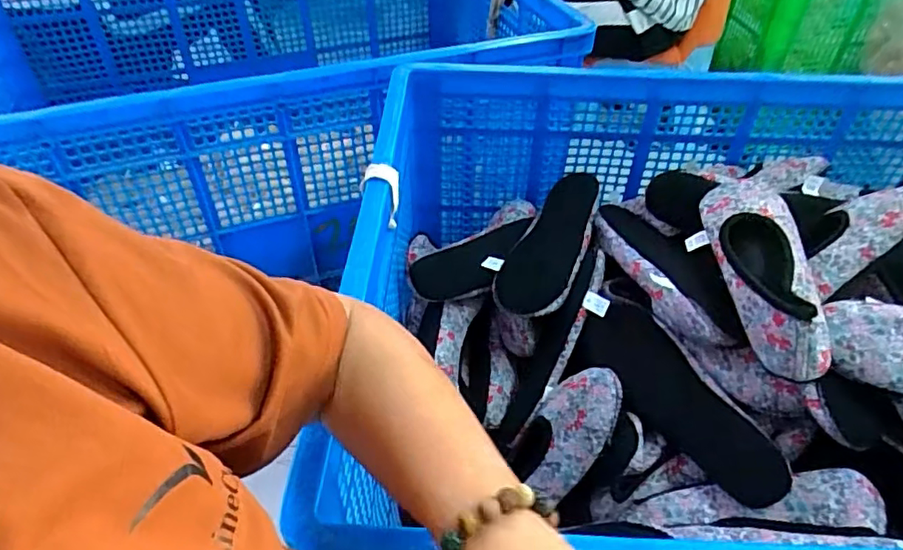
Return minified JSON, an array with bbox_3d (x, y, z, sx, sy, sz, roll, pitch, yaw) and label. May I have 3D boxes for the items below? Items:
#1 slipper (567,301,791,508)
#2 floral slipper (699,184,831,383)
[{"bbox_3d":[0.253,0.141,0.658,0.094,0.055,0.252,-49,62,11],"label":"slipper"},{"bbox_3d":[0.329,-0.004,0.622,0.089,0.063,0.242,5,44,4],"label":"floral slipper"}]

